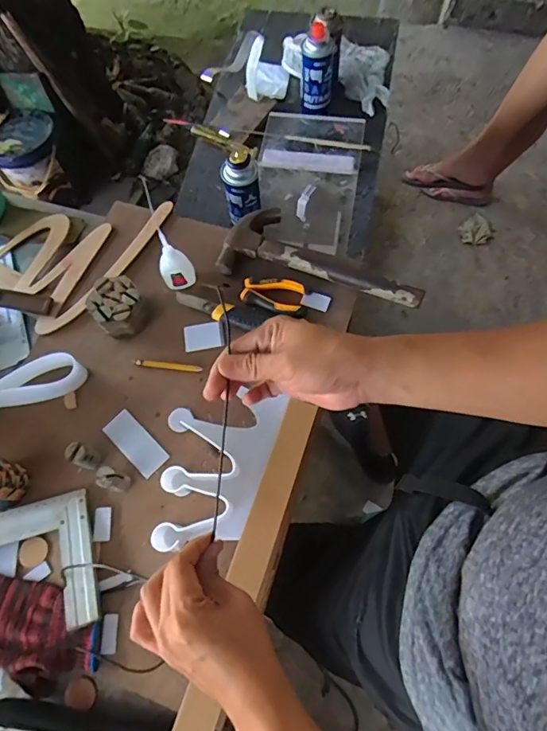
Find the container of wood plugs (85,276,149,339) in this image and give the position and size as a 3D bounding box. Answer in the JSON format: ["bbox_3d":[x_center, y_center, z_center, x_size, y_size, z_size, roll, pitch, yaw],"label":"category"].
[{"bbox_3d":[-0.217,-0.082,0.637,0.069,0.052,0.073,-1,69,1],"label":"container of wood plugs"}]

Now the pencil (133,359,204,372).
[{"bbox_3d":[-0.146,0.000,0.624,0.098,0.004,0.009,7,70,4],"label":"pencil"}]

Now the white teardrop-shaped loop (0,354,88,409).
[{"bbox_3d":[-0.322,0.029,0.612,0.133,0.047,0.049,-28,71,-9],"label":"white teardrop-shaped loop"}]

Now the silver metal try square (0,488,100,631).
[{"bbox_3d":[-0.336,0.252,0.525,0.253,0.025,0.149,-17,70,-5],"label":"silver metal try square"}]

